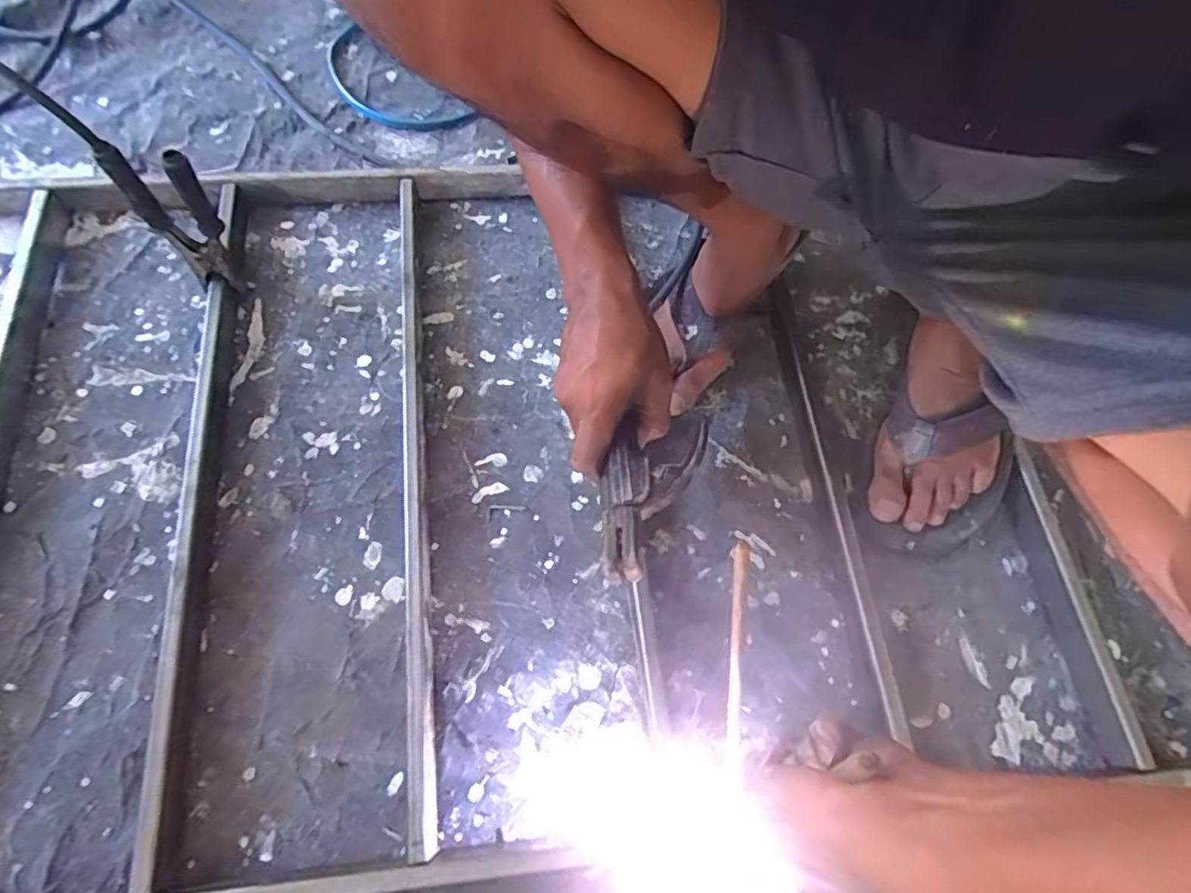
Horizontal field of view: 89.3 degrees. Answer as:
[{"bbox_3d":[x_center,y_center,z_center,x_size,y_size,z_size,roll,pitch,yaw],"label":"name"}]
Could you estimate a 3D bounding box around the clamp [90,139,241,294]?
[{"bbox_3d":[-0.356,-0.194,0.532,0.053,0.156,0.056,-41,75,-17],"label":"clamp"}]

